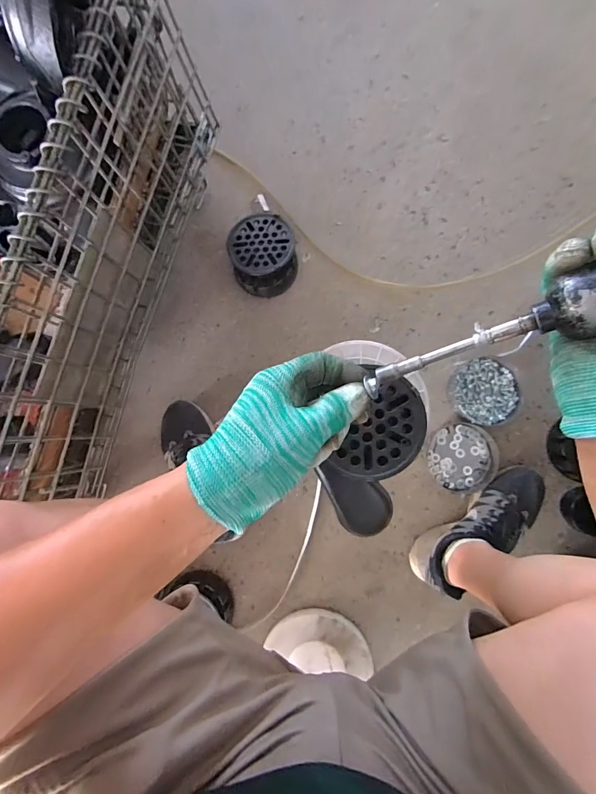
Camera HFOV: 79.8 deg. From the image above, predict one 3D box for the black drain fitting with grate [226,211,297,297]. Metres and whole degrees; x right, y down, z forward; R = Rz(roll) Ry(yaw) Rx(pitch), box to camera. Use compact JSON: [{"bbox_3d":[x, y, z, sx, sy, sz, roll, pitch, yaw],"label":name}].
[{"bbox_3d":[-0.072,-0.294,0.736,0.133,0.058,0.156,-2,87,3],"label":"black drain fitting with grate"}]

